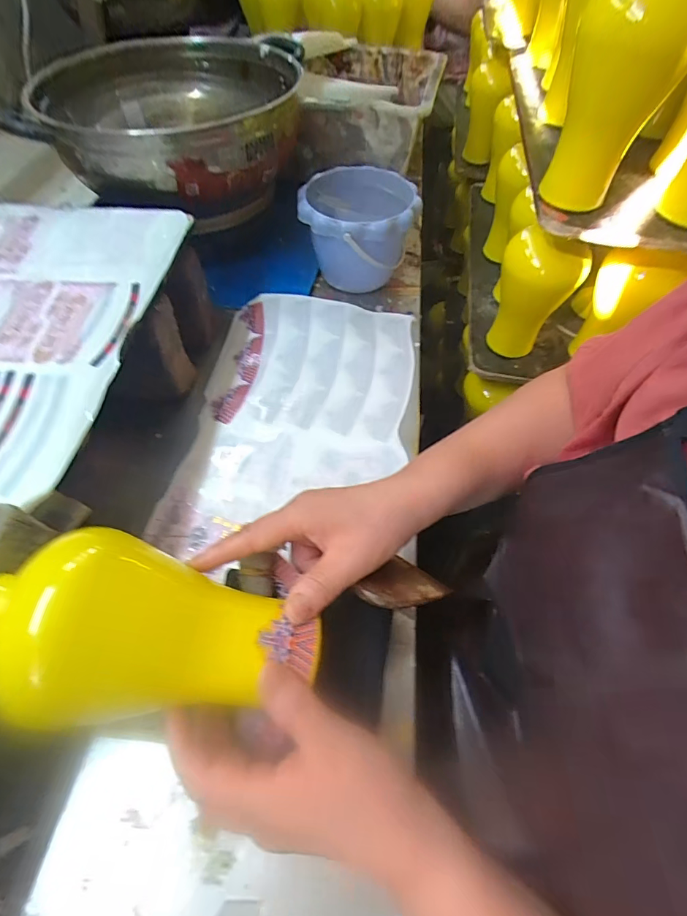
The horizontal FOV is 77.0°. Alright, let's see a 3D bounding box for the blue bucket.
[{"bbox_3d":[0.020,-0.316,0.619,0.150,0.118,0.163,1,57,-1],"label":"blue bucket"}]

